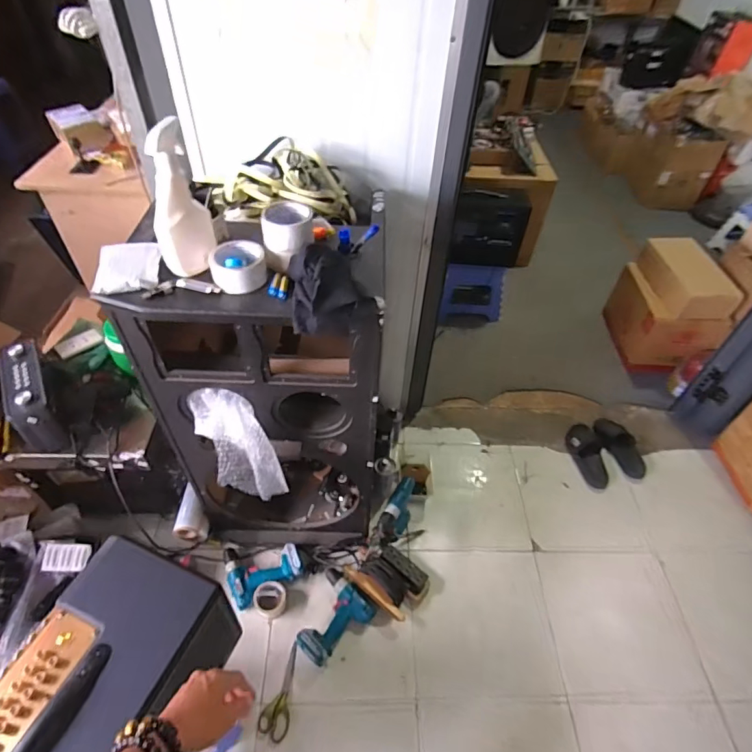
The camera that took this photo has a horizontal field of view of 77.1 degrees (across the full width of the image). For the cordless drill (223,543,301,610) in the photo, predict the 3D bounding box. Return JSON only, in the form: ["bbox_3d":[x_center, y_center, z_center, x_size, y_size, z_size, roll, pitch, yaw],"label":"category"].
[{"bbox_3d":[-0.337,0.552,1.393,0.204,0.061,0.182,-21,53,-22],"label":"cordless drill"}]

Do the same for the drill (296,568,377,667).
[{"bbox_3d":[-0.128,0.652,1.286,0.178,0.072,0.206,35,54,25],"label":"drill"}]

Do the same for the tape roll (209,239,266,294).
[{"bbox_3d":[-0.235,-0.187,0.809,0.092,0.055,0.091,2,48,-2],"label":"tape roll"}]

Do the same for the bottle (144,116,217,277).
[{"bbox_3d":[-0.314,-0.273,0.744,0.081,0.227,0.064,-6,49,-10],"label":"bottle"}]

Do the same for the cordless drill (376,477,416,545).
[{"bbox_3d":[0.071,0.418,1.454,0.061,0.208,0.180,29,52,20],"label":"cordless drill"}]

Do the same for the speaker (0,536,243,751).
[{"bbox_3d":[-0.470,0.573,0.740,0.241,0.275,0.522,17,49,11],"label":"speaker"}]

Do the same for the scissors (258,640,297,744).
[{"bbox_3d":[-0.250,0.813,1.222,0.072,0.021,0.213,5,48,0],"label":"scissors"}]

